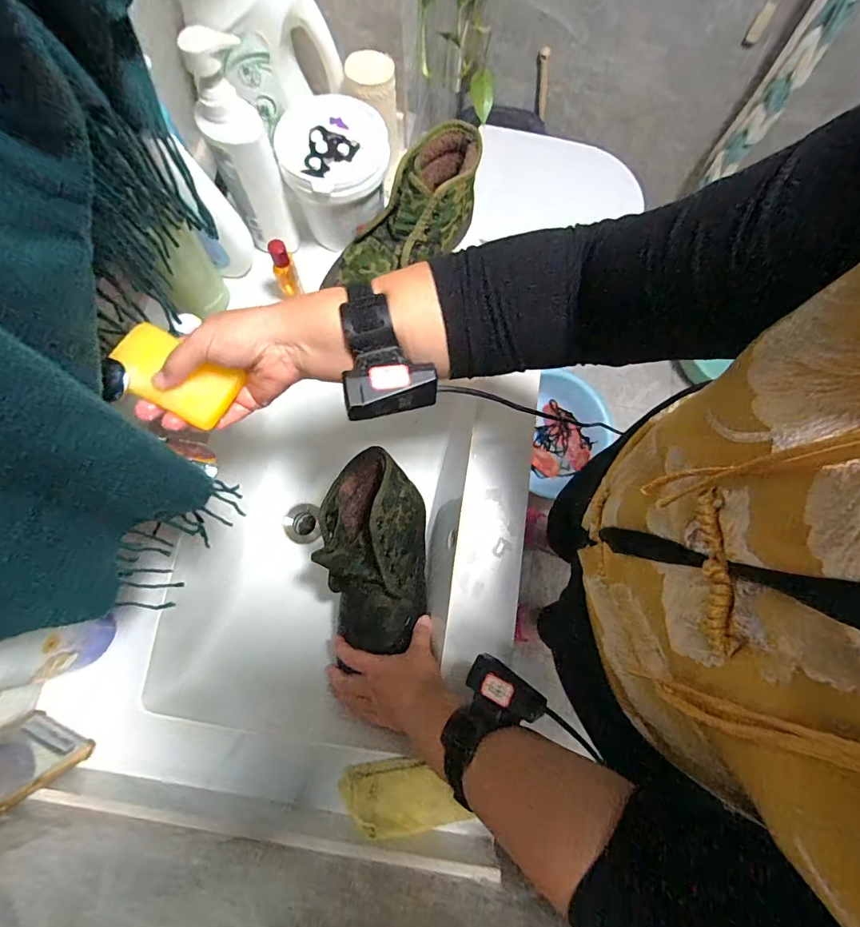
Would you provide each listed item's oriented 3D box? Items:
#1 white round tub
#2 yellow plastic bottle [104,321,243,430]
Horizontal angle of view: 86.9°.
[{"bbox_3d":[-0.117,-0.357,0.574,0.128,0.124,0.126,2,75,-1],"label":"white round tub"},{"bbox_3d":[-0.213,-0.070,0.368,0.099,0.026,0.066,27,76,6],"label":"yellow plastic bottle"}]

